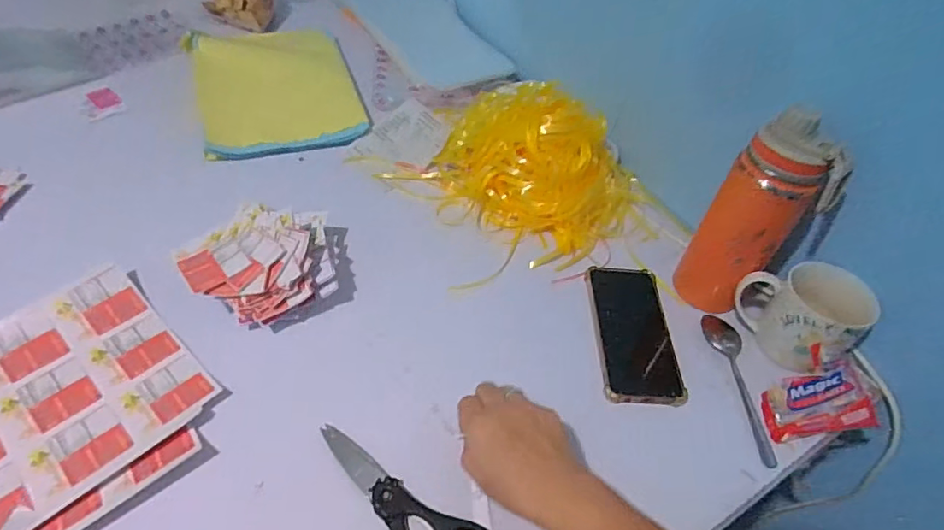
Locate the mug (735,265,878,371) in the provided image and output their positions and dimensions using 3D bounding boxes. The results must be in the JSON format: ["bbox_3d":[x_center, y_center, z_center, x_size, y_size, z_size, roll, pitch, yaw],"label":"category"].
[{"bbox_3d":[0.341,0.048,0.559,0.091,0.083,0.105,-21,55,-23],"label":"mug"}]

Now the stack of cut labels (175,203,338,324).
[{"bbox_3d":[-0.219,-0.001,0.560,0.144,0.068,0.124,-10,51,-15],"label":"stack of cut labels"}]

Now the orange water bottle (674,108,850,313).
[{"bbox_3d":[0.284,-0.039,0.540,0.073,0.217,0.066,0,49,-7],"label":"orange water bottle"}]

